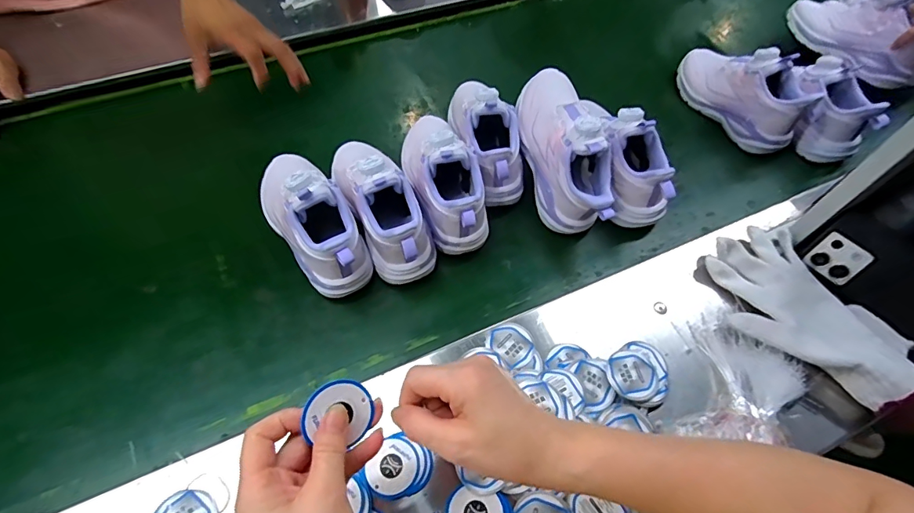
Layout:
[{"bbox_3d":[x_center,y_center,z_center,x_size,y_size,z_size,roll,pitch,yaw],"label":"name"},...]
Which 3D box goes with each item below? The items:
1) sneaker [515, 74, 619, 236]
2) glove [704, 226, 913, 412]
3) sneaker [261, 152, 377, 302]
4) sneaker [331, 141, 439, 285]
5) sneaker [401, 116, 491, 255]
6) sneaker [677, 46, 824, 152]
[{"bbox_3d":[0.128,-0.135,0.537,0.071,0.104,0.205,-10,74,-9],"label":"sneaker"},{"bbox_3d":[0.358,0.053,0.462,0.139,0.039,0.198,-26,63,-20],"label":"glove"},{"bbox_3d":[-0.170,-0.051,0.507,0.072,0.103,0.205,-31,65,-20],"label":"sneaker"},{"bbox_3d":[-0.093,-0.071,0.520,0.072,0.110,0.206,-27,64,-18],"label":"sneaker"},{"bbox_3d":[-0.019,-0.107,0.544,0.084,0.110,0.204,-15,61,-12],"label":"sneaker"},{"bbox_3d":[0.417,-0.252,0.660,0.073,0.104,0.207,-28,64,-18],"label":"sneaker"}]

